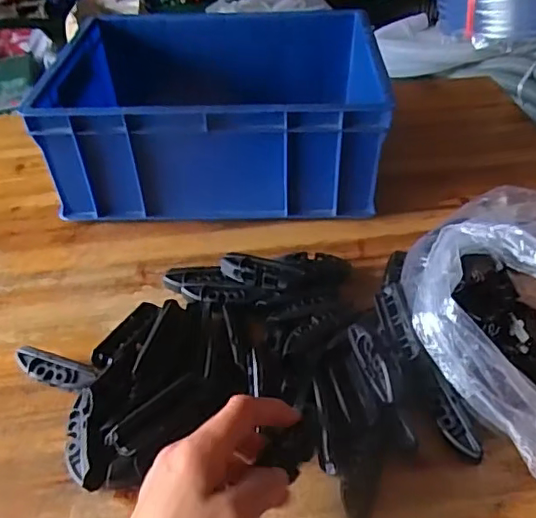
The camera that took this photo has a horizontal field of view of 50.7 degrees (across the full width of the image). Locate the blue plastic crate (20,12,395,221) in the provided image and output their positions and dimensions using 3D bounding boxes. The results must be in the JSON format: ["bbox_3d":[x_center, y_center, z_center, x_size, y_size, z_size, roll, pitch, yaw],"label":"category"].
[{"bbox_3d":[-0.052,-0.160,0.635,0.326,0.145,0.254,-1,41,2],"label":"blue plastic crate"}]

